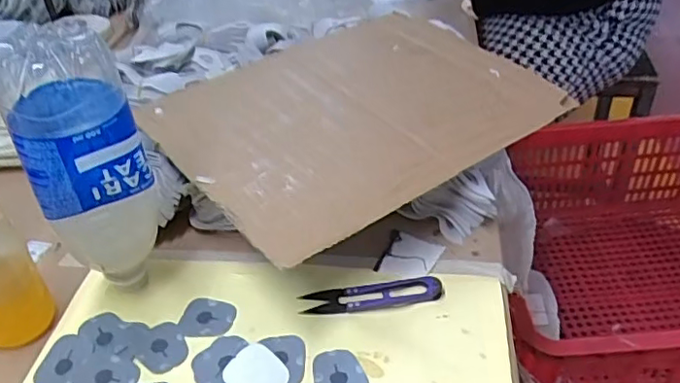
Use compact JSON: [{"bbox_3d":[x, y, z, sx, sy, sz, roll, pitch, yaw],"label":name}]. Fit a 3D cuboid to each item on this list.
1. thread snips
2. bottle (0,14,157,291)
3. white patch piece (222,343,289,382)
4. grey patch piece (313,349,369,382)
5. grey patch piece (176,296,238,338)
[{"bbox_3d":[0.023,0.073,0.431,0.100,0.008,0.022,-5,39,-4],"label":"thread snips"},{"bbox_3d":[-0.163,-0.007,0.396,0.071,0.192,0.058,-18,42,-20],"label":"bottle"},{"bbox_3d":[-0.053,0.117,0.384,0.038,0.006,0.034,16,42,20],"label":"white patch piece"},{"bbox_3d":[-0.001,0.117,0.382,0.033,0.004,0.038,-10,40,-11],"label":"grey patch piece"},{"bbox_3d":[-0.095,0.090,0.427,0.038,0.004,0.033,1,39,3],"label":"grey patch piece"}]

